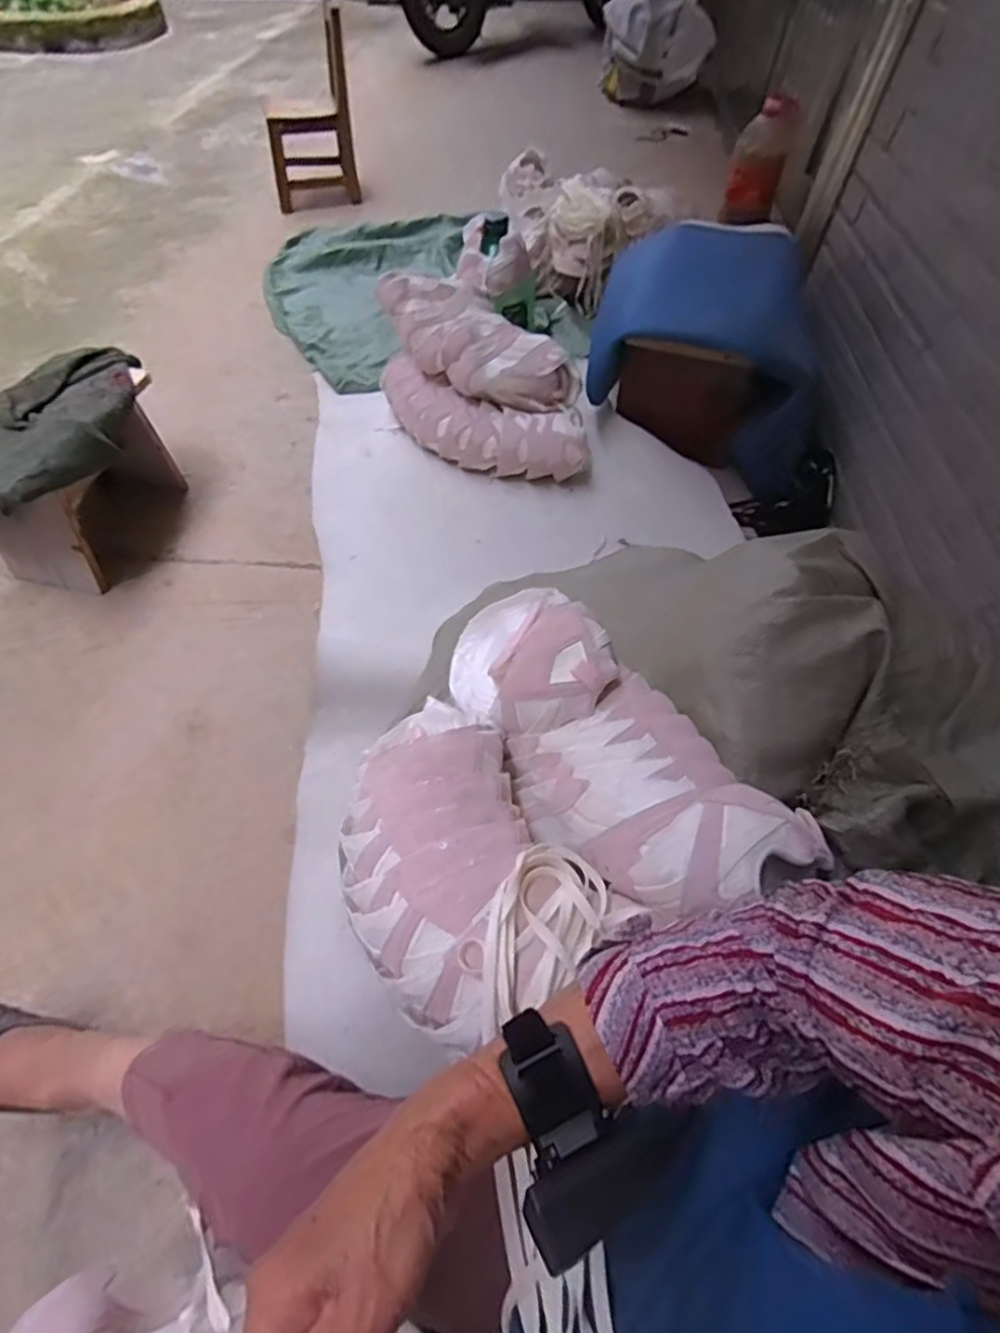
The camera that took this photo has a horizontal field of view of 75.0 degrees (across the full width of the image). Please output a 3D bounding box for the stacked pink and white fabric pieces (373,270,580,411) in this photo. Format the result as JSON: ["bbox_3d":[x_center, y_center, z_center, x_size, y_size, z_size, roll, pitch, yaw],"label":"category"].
[{"bbox_3d":[-0.048,-0.634,1.270,0.429,0.124,0.136,33,57,6],"label":"stacked pink and white fabric pieces"}]

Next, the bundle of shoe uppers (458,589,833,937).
[{"bbox_3d":[0.072,0.058,0.592,0.144,0.155,0.395,-24,59,-23],"label":"bundle of shoe uppers"}]

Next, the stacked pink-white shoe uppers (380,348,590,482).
[{"bbox_3d":[-0.057,-0.500,1.341,0.500,0.127,0.152,25,56,17],"label":"stacked pink-white shoe uppers"}]

